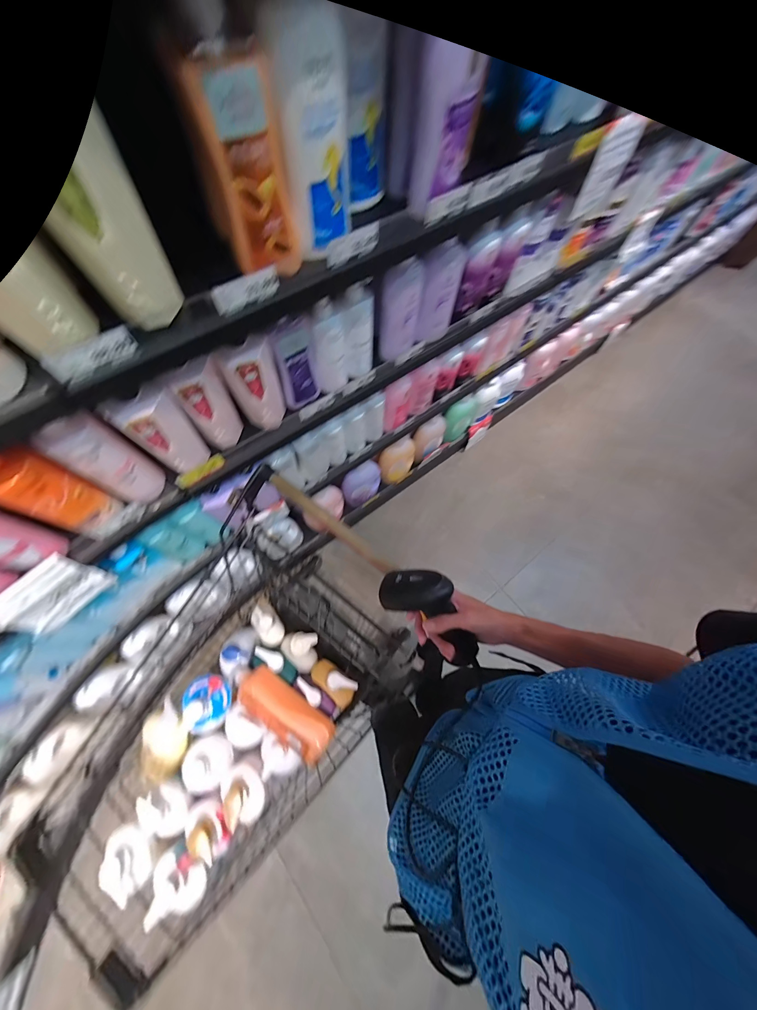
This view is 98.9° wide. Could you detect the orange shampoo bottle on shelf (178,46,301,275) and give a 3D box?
[{"bbox_3d":[-0.150,-0.382,0.383,0.090,0.184,0.049,-17,70,-10],"label":"orange shampoo bottle on shelf"}]

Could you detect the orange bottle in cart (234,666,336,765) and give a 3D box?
[{"bbox_3d":[-0.209,0.427,0.678,0.239,0.060,0.091,31,70,9],"label":"orange bottle in cart"}]

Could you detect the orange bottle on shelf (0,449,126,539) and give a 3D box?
[{"bbox_3d":[-0.524,-0.014,0.532,0.063,0.193,0.083,20,68,5],"label":"orange bottle on shelf"}]

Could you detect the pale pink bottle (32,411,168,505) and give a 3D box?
[{"bbox_3d":[-0.461,-0.074,0.561,0.064,0.195,0.087,29,69,9],"label":"pale pink bottle"}]

